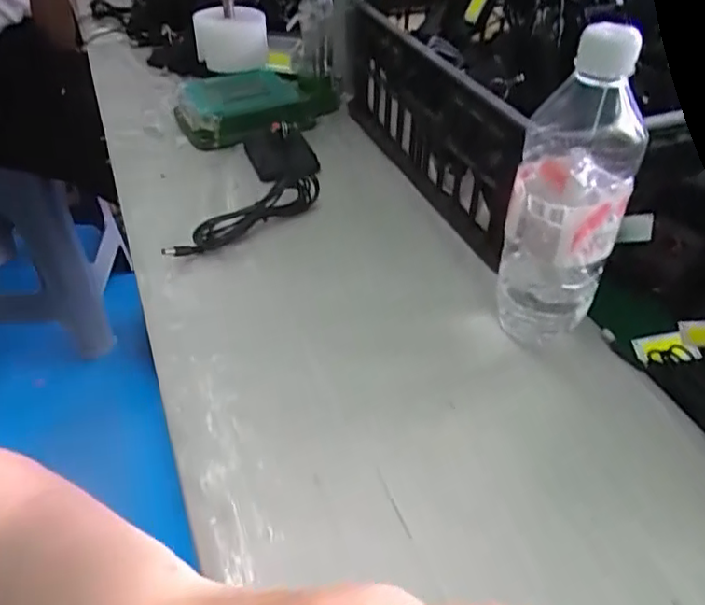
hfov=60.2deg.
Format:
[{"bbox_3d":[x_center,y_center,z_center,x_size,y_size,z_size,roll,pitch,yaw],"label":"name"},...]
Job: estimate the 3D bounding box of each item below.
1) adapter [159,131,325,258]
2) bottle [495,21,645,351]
[{"bbox_3d":[-0.091,-0.106,0.605,0.098,0.045,0.213,10,42,9],"label":"adapter"},{"bbox_3d":[0.148,-0.066,0.419,0.058,0.219,0.063,-15,44,-19],"label":"bottle"}]

